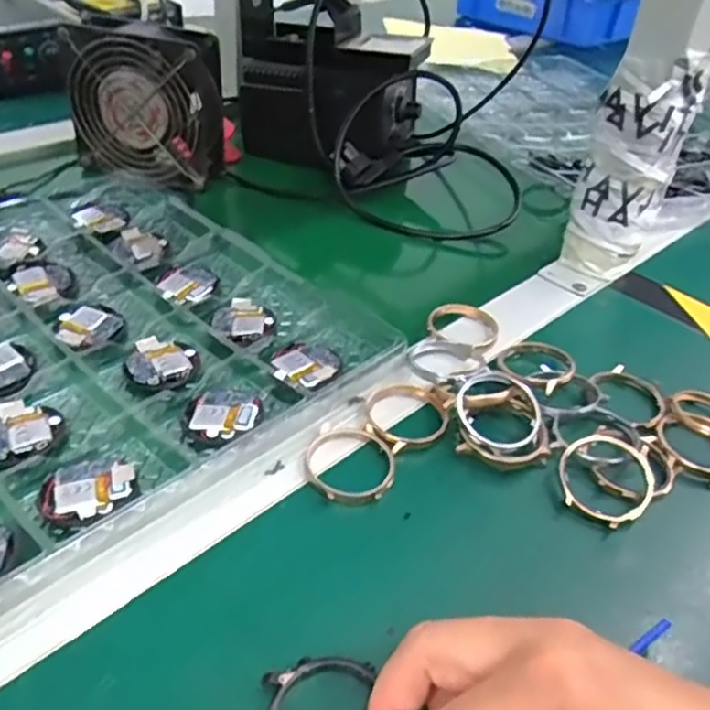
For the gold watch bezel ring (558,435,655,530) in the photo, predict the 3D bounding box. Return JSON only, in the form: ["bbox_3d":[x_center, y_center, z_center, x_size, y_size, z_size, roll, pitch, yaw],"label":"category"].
[{"bbox_3d":[0.127,0.063,0.346,0.047,0.007,0.048,0,55,0],"label":"gold watch bezel ring"}]

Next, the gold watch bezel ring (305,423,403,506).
[{"bbox_3d":[-0.002,0.054,0.345,0.045,0.006,0.049,7,42,-7],"label":"gold watch bezel ring"}]

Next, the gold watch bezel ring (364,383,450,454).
[{"bbox_3d":[0.028,0.034,0.375,0.045,0.012,0.048,4,37,-3],"label":"gold watch bezel ring"}]

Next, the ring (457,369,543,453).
[{"bbox_3d":[0.077,0.030,0.367,0.047,0.006,0.046,4,55,-5],"label":"ring"}]

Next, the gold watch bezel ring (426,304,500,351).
[{"bbox_3d":[0.070,-0.018,0.445,0.046,0.009,0.047,4,37,-3],"label":"gold watch bezel ring"}]

